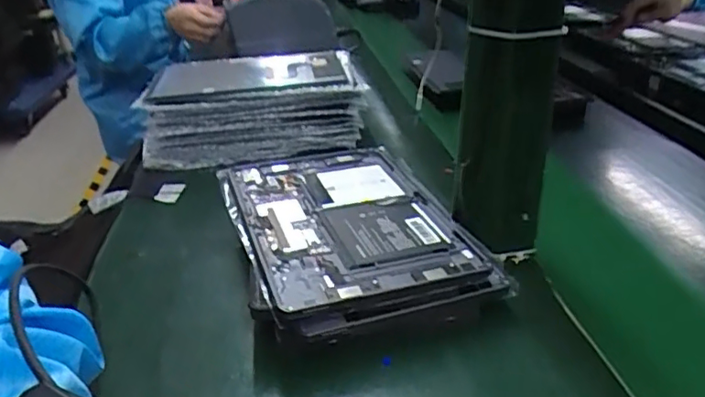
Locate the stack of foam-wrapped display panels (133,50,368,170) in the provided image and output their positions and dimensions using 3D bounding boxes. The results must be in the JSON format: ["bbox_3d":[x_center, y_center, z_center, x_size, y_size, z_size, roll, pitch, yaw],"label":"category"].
[{"bbox_3d":[-0.126,-0.134,0.830,0.277,0.095,0.193,-6,28,1],"label":"stack of foam-wrapped display panels"}]

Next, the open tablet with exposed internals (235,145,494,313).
[{"bbox_3d":[-0.010,0.014,0.535,0.169,0.017,0.260,-11,30,-14],"label":"open tablet with exposed internals"}]

